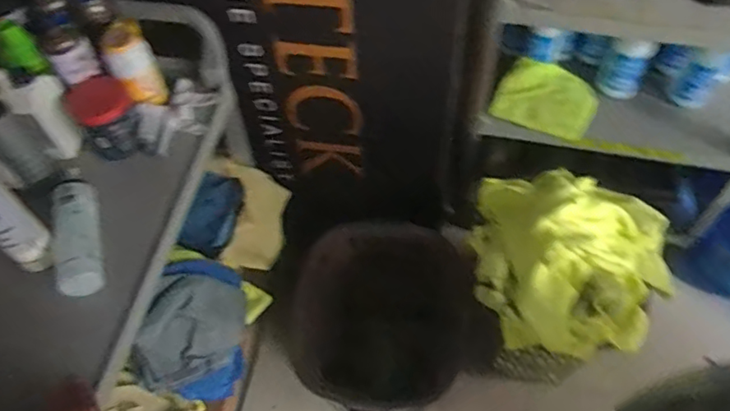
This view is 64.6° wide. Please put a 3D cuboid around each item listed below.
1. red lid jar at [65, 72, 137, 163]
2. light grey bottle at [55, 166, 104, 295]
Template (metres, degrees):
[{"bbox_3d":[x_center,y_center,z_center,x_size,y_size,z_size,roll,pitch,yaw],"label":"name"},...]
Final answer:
[{"bbox_3d":[-0.420,-0.146,0.948,0.095,0.090,0.105,-35,61,-18],"label":"red lid jar"},{"bbox_3d":[-0.428,0.029,0.858,0.065,0.054,0.208,-17,57,-7],"label":"light grey bottle"}]

